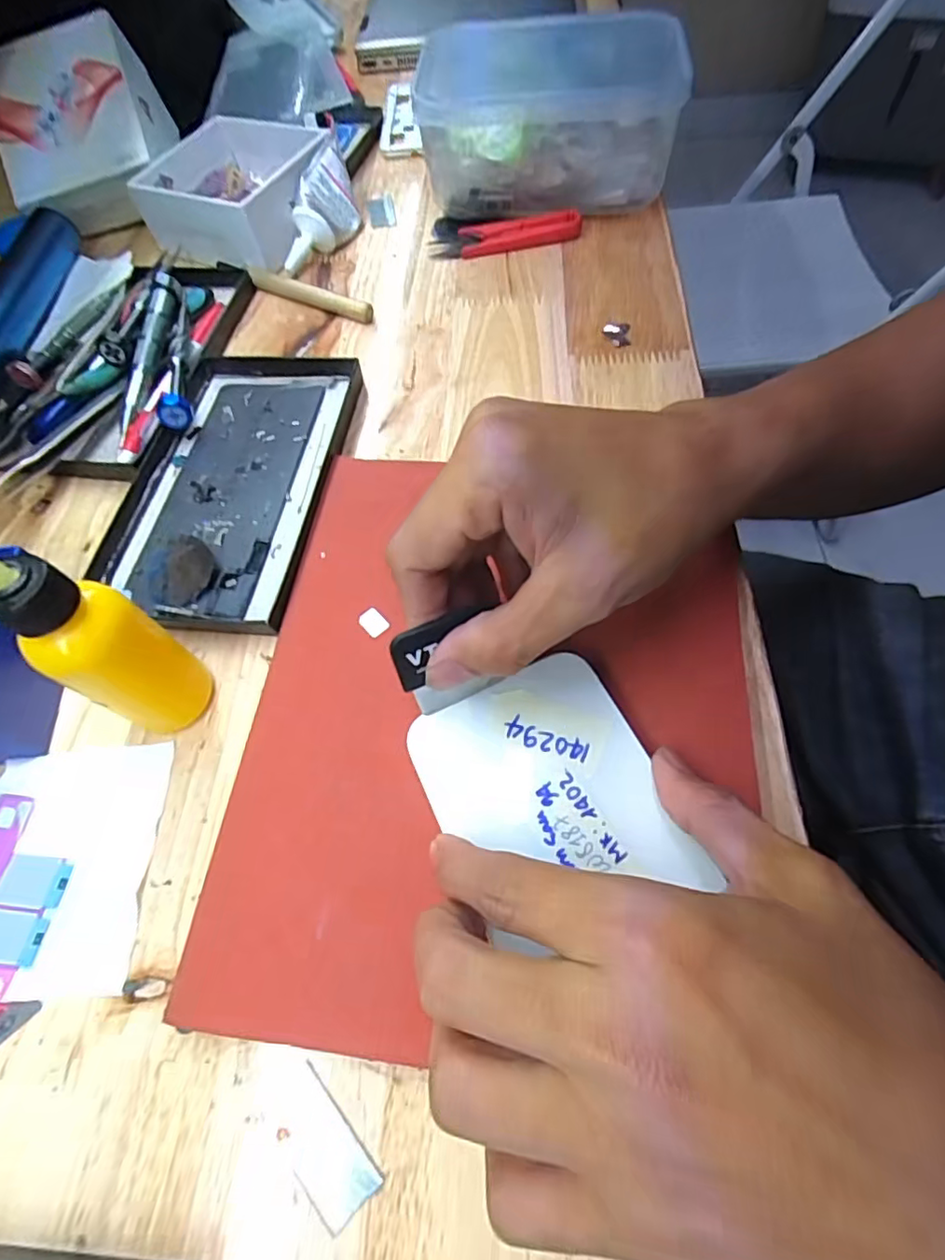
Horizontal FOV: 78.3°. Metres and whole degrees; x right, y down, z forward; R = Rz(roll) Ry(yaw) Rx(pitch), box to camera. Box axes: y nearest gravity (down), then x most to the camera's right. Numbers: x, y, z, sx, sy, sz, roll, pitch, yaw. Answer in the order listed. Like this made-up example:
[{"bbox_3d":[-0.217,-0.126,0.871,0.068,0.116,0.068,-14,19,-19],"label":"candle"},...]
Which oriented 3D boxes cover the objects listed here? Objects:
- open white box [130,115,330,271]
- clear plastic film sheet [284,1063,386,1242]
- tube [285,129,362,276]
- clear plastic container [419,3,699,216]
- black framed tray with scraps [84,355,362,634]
[{"bbox_3d":[-0.166,-0.311,0.414,0.114,0.047,0.107,21,65,14],"label":"open white box"},{"bbox_3d":[-0.046,0.155,0.174,0.019,0.004,0.037,-41,67,-17],"label":"clear plastic film sheet"},{"bbox_3d":[-0.103,-0.289,0.397,0.026,0.048,0.084,18,64,13],"label":"tube"},{"bbox_3d":[0.051,-0.339,0.395,0.169,0.080,0.100,7,62,7],"label":"clear plastic container"},{"bbox_3d":[-0.127,-0.081,0.304,0.107,0.014,0.170,9,63,8],"label":"black framed tray with scraps"}]

